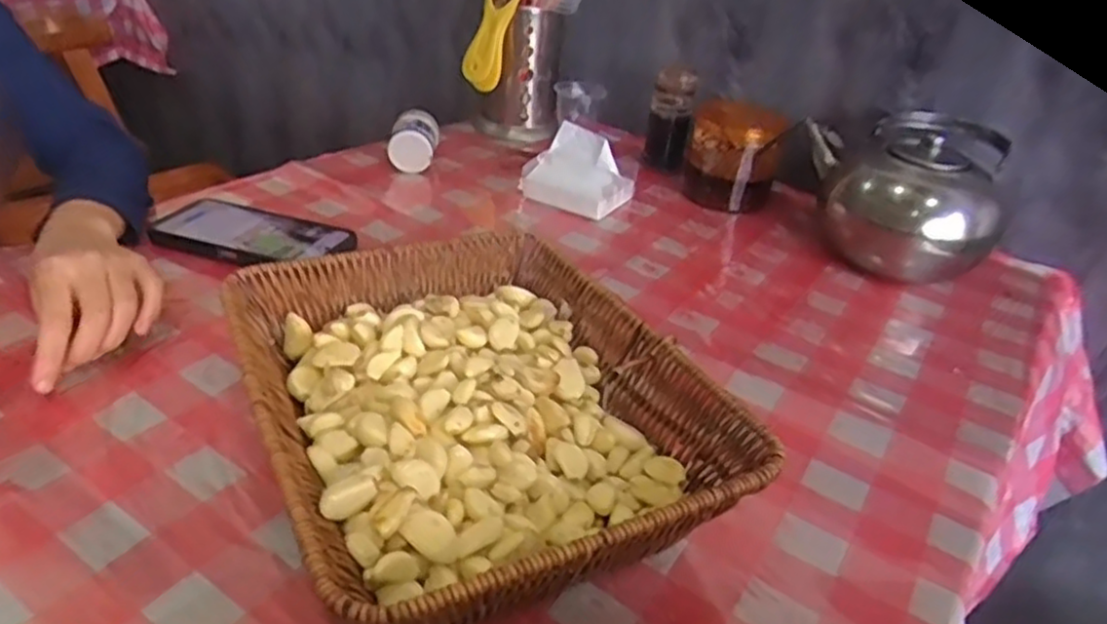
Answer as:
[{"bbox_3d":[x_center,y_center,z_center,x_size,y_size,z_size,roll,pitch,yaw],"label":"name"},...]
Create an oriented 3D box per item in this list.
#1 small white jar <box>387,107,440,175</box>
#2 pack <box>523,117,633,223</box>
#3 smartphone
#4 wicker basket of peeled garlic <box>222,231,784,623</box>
[{"bbox_3d":[-0.157,-0.190,0.831,0.058,0.056,0.053,-1,33,-10],"label":"small white jar"},{"bbox_3d":[0.028,-0.153,0.792,0.104,0.066,0.084,19,35,21],"label":"pack"},{"bbox_3d":[-0.267,-0.071,0.658,0.168,0.013,0.088,14,33,13],"label":"smartphone"},{"bbox_3d":[-0.048,0.055,0.438,0.233,0.073,0.287,-13,37,-27],"label":"wicker basket of peeled garlic"}]

